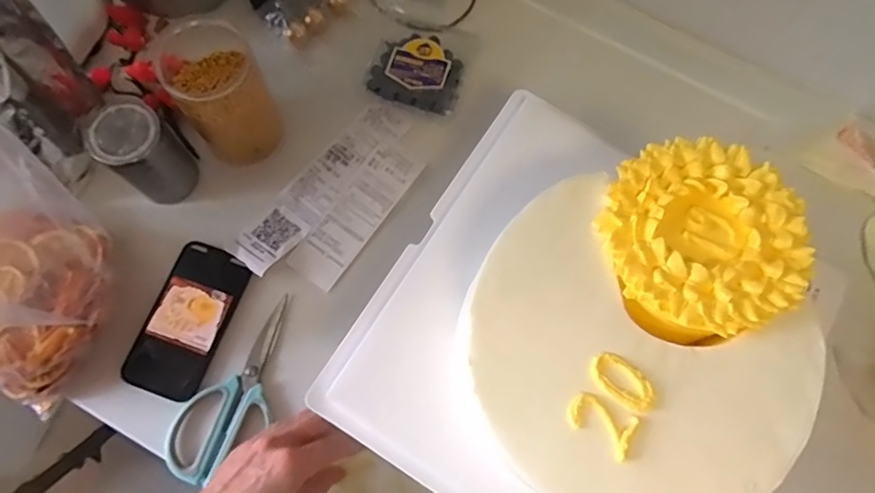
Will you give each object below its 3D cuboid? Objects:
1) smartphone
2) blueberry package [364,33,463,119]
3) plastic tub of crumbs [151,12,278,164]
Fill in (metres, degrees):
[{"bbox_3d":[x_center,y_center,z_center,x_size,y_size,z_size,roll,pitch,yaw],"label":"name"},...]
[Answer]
[{"bbox_3d":[-0.242,0.072,0.545,0.072,0.012,0.144,19,73,3],"label":"smartphone"},{"bbox_3d":[-0.024,-0.195,0.619,0.100,0.029,0.094,14,73,2],"label":"blueberry package"},{"bbox_3d":[-0.208,-0.145,0.556,0.082,0.117,0.081,-34,78,-12],"label":"plastic tub of crumbs"}]

